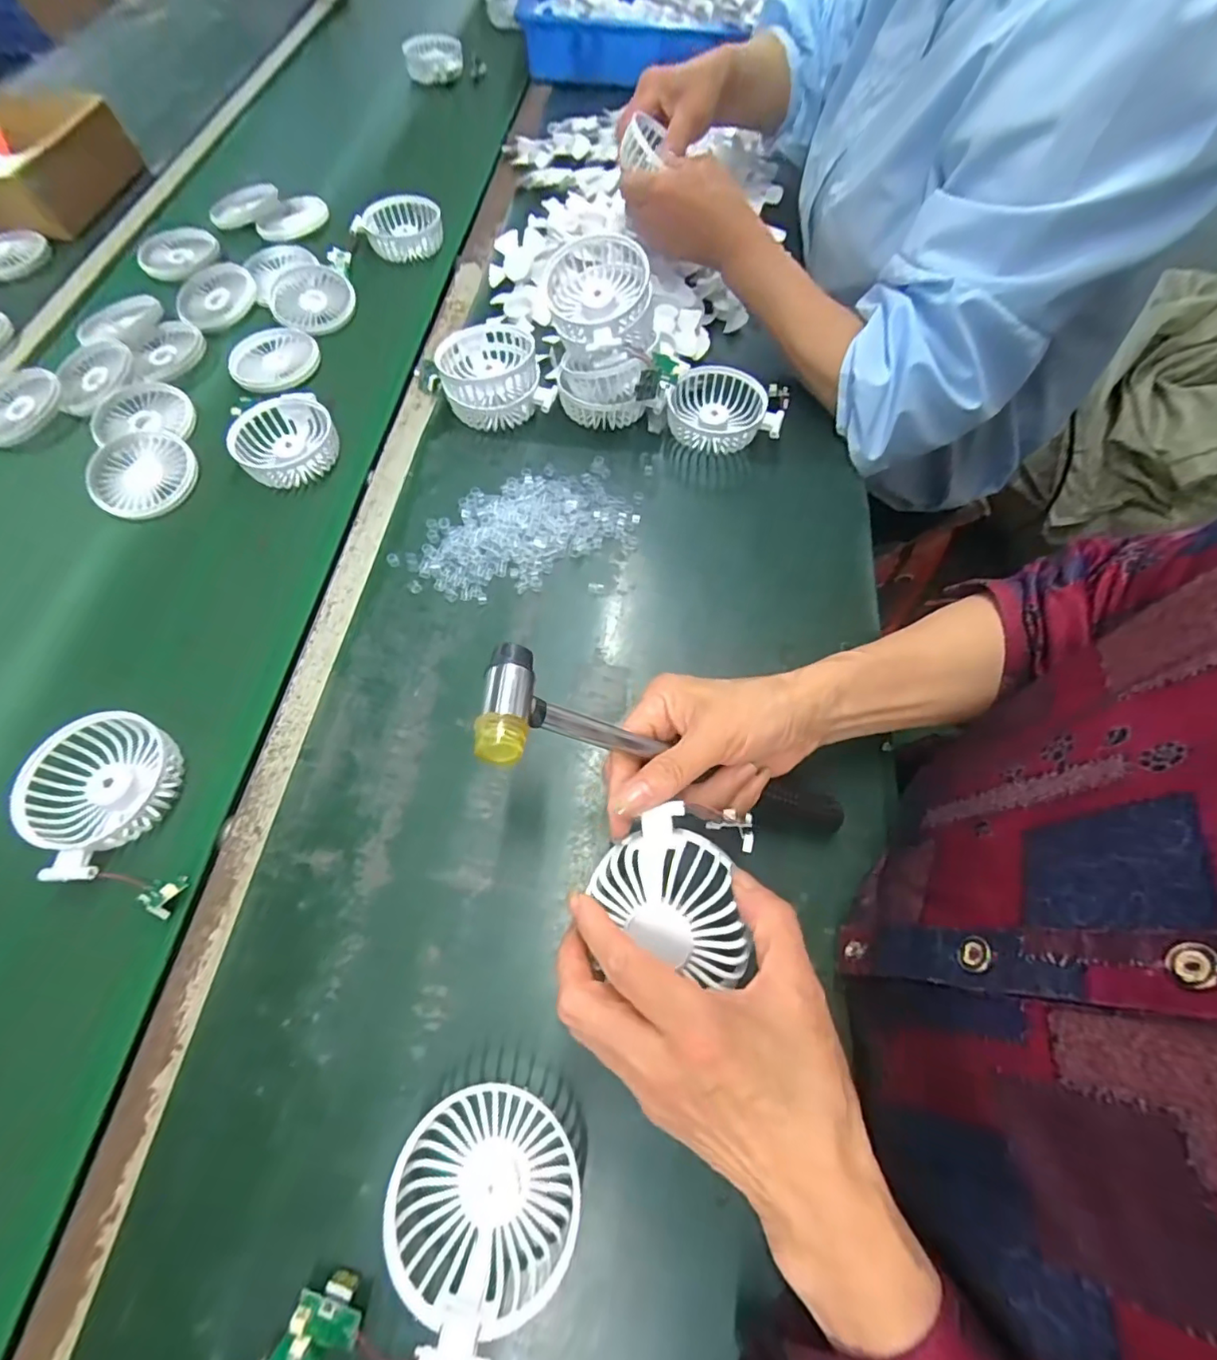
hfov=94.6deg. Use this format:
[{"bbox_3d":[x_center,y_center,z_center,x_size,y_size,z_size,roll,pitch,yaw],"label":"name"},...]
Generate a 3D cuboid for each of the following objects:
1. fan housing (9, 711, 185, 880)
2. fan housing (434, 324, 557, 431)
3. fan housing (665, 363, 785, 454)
[{"bbox_3d":[-0.335,0.069,0.370,0.085,0.024,0.095,27,67,11],"label":"fan housing"},{"bbox_3d":[-0.105,-0.283,0.527,0.101,0.050,0.093,-18,66,-10],"label":"fan housing"},{"bbox_3d":[0.109,-0.250,0.527,0.102,0.039,0.079,23,66,10],"label":"fan housing"}]

